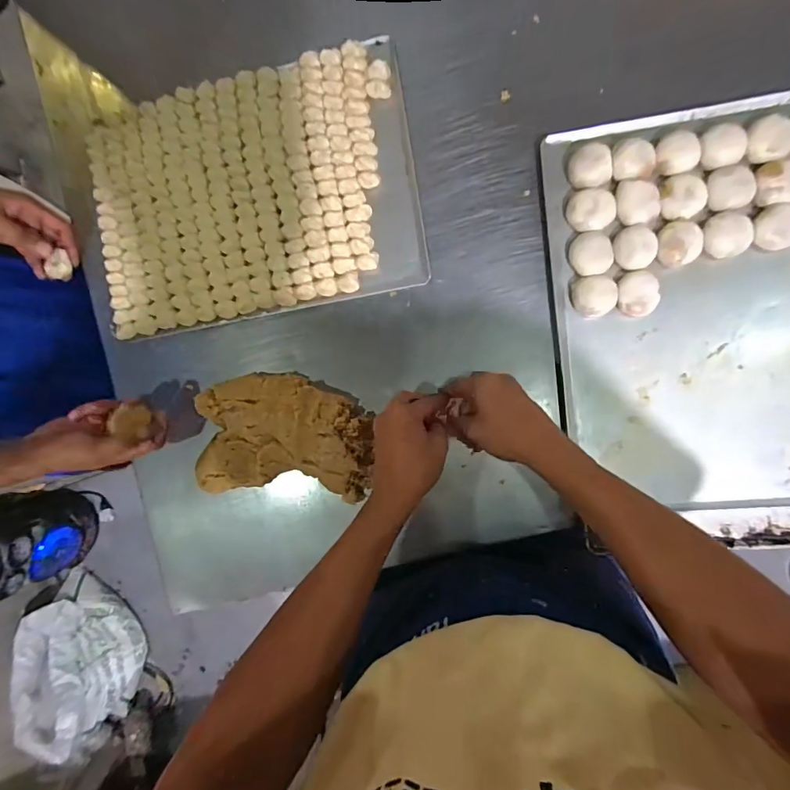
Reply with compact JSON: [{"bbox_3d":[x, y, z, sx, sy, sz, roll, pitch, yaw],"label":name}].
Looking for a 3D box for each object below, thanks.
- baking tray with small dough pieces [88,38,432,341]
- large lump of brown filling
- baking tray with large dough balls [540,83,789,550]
[{"bbox_3d":[-0.208,-0.277,0.603,0.457,0.024,0.329,-8,87,9],"label":"baking tray with small dough pieces"},{"bbox_3d":[-0.151,0.055,0.579,0.235,0.042,0.159,2,89,9],"label":"large lump of brown filling"},{"bbox_3d":[0.367,-0.082,0.503,0.347,0.042,0.512,-7,87,9],"label":"baking tray with large dough balls"}]

